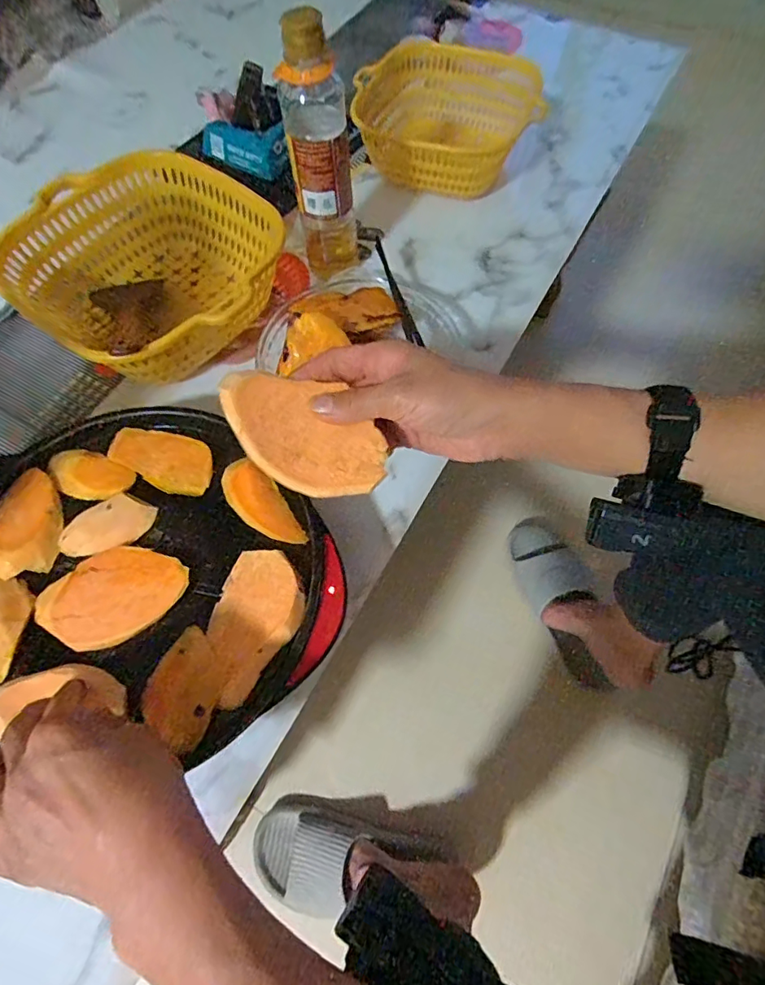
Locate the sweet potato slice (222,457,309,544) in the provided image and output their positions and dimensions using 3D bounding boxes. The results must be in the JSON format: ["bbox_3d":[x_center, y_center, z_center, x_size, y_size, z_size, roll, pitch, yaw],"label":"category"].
[{"bbox_3d":[-0.094,0.010,0.392,0.034,0.010,0.084,-34,69,-14],"label":"sweet potato slice"}]

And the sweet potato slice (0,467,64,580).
[{"bbox_3d":[-0.274,0.021,0.392,0.049,0.011,0.084,-12,65,-5],"label":"sweet potato slice"}]

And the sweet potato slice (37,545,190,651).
[{"bbox_3d":[-0.190,0.072,0.363,0.099,0.006,0.064,-23,67,-10],"label":"sweet potato slice"}]

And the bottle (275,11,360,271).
[{"bbox_3d":[-0.058,-0.302,0.477,0.055,0.214,0.052,2,65,1],"label":"bottle"}]

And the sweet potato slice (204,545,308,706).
[{"bbox_3d":[-0.091,0.092,0.358,0.061,0.009,0.104,15,66,7],"label":"sweet potato slice"}]

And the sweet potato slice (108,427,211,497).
[{"bbox_3d":[-0.179,-0.028,0.419,0.087,0.006,0.048,15,66,8],"label":"sweet potato slice"}]

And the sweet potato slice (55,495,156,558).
[{"bbox_3d":[-0.209,0.026,0.391,0.069,0.006,0.039,-33,69,-14],"label":"sweet potato slice"}]

